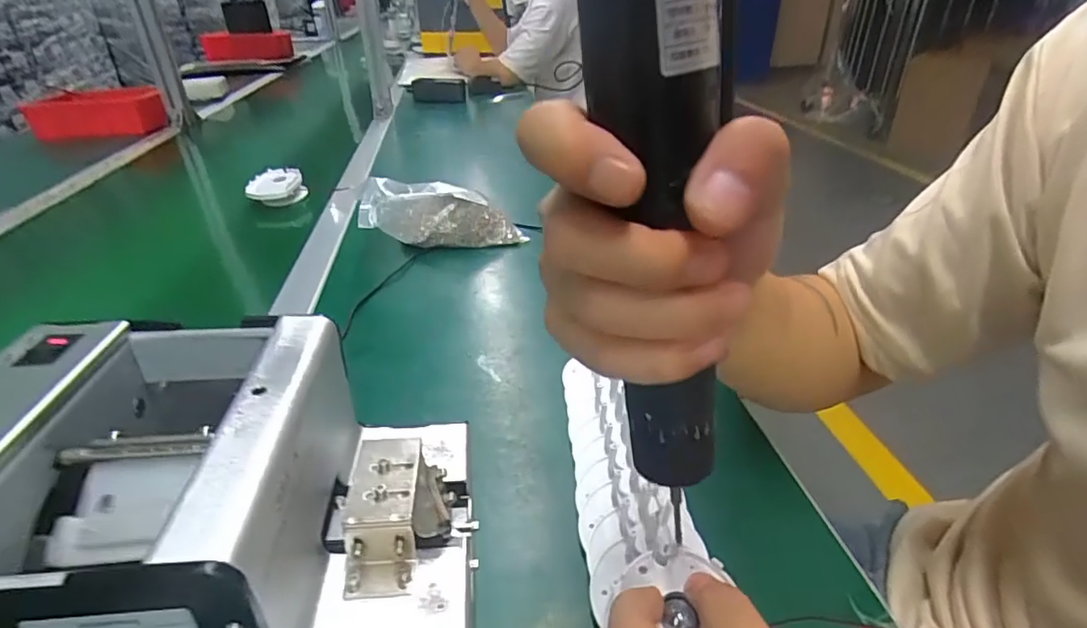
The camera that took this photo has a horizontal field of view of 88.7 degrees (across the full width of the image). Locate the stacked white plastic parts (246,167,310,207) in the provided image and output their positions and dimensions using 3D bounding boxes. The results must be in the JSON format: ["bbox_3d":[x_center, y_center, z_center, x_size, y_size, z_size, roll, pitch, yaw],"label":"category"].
[{"bbox_3d":[-0.363,-0.172,0.761,0.070,0.040,0.070,-3,31,0],"label":"stacked white plastic parts"}]

